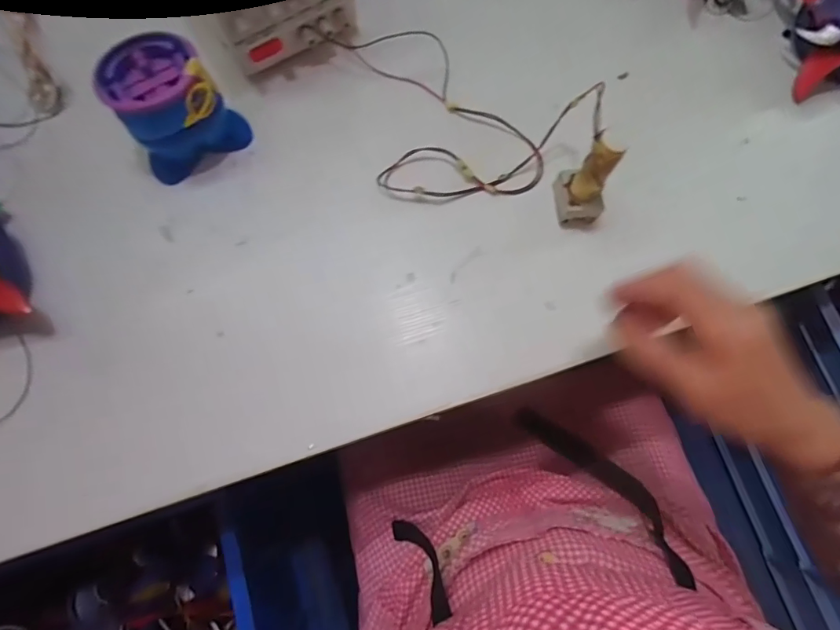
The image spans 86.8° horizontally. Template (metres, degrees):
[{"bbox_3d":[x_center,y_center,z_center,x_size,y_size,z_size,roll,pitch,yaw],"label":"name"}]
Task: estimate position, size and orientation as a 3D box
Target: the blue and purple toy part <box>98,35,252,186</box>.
[{"bbox_3d":[-0.215,-0.180,0.385,0.094,0.075,0.072,-35,79,-9],"label":"blue and purple toy part"}]

